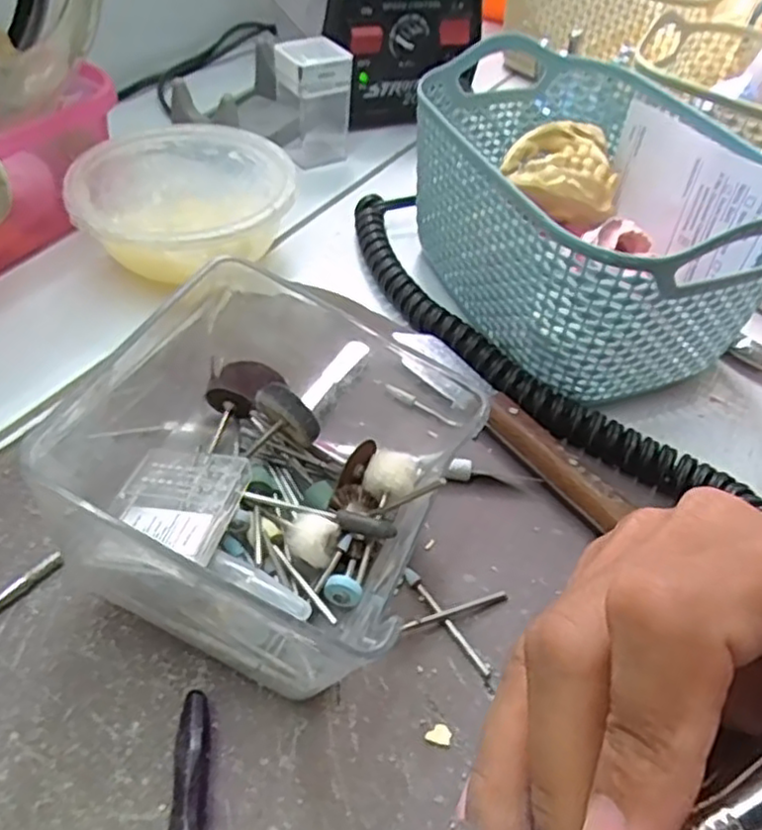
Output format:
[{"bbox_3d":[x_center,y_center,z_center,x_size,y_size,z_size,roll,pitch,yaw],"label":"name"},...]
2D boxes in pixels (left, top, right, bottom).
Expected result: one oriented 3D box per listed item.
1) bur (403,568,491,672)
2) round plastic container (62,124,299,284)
[{"bbox_3d":[0.021,0.065,0.222,0.004,0.004,0.041,-25,55,-27],"label":"bur"},{"bbox_3d":[-0.092,-0.097,0.332,0.100,0.037,0.101,4,47,-4],"label":"round plastic container"}]

